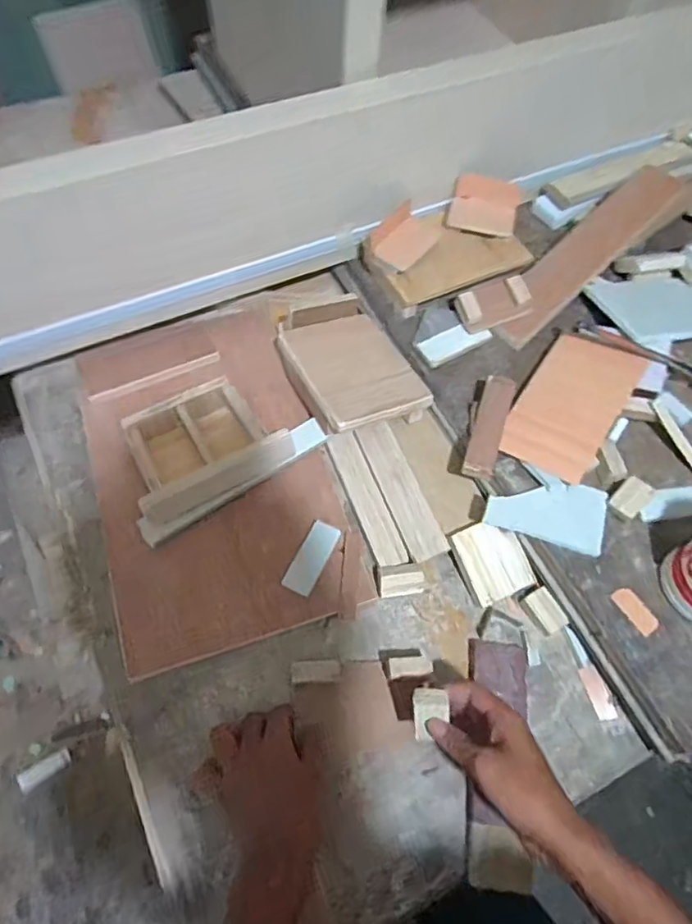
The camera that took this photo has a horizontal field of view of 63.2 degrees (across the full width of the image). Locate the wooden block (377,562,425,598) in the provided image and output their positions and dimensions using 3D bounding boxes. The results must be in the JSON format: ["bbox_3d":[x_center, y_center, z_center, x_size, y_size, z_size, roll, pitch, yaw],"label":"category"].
[{"bbox_3d":[0.058,0.121,0.586,0.047,0.021,0.032,-3,63,-5],"label":"wooden block"}]

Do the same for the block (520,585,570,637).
[{"bbox_3d":[0.204,0.154,0.579,0.027,0.014,0.043,-27,68,-16],"label":"block"}]

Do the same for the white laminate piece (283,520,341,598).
[{"bbox_3d":[-0.036,0.100,0.593,0.031,0.004,0.077,26,68,9],"label":"white laminate piece"}]

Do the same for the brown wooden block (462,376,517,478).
[{"bbox_3d":[0.156,-0.039,0.606,0.031,0.014,0.110,16,80,7],"label":"brown wooden block"}]

